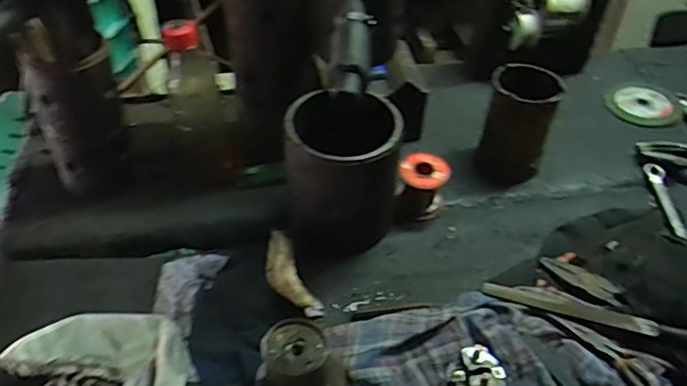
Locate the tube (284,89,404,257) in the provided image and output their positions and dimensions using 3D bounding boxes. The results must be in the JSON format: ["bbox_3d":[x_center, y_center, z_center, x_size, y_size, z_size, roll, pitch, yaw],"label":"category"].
[{"bbox_3d":[0.001,-0.018,0.595,0.111,0.141,0.092,4,43,3],"label":"tube"}]

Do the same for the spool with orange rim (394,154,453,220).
[{"bbox_3d":[0.084,-0.005,0.647,0.053,0.058,0.049,1,43,-1],"label":"spool with orange rim"}]

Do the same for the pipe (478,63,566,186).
[{"bbox_3d":[0.195,-0.075,0.676,0.068,0.127,0.061,13,44,12],"label":"pipe"}]

